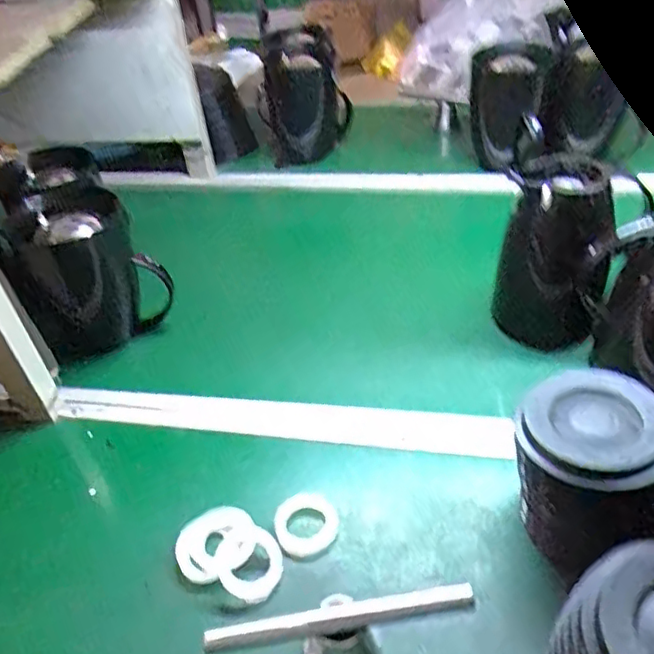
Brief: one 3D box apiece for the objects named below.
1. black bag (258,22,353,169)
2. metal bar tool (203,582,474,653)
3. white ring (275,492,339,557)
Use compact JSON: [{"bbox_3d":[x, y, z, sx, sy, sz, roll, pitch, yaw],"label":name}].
[{"bbox_3d":[-0.038,-0.425,1.150,0.158,0.196,0.152,-7,40,-1],"label":"black bag"},{"bbox_3d":[0.013,0.238,0.474,0.199,0.066,0.042,-12,40,-6],"label":"metal bar tool"},{"bbox_3d":[-0.020,0.182,0.578,0.058,0.010,0.054,-4,40,3],"label":"white ring"}]

